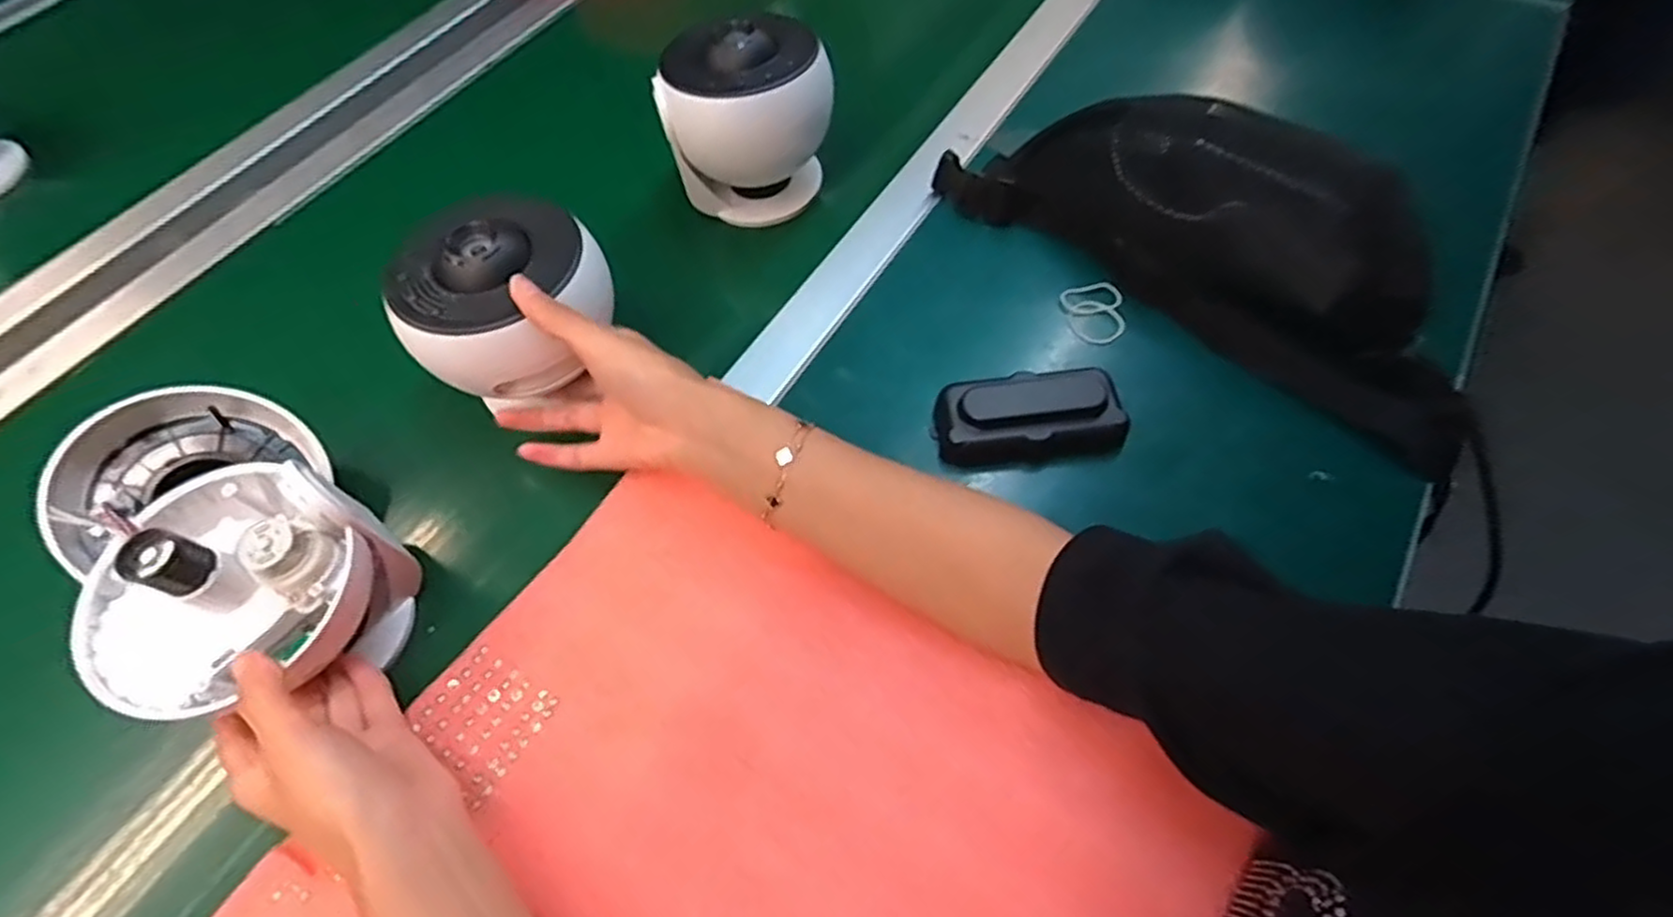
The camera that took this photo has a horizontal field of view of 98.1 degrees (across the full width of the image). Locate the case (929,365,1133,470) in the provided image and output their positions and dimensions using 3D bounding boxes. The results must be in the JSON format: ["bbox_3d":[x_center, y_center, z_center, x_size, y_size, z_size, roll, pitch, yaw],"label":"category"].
[{"bbox_3d":[0.113,-0.024,0.431,0.105,0.036,0.049,-7,58,0],"label":"case"}]

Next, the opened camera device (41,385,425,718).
[{"bbox_3d":[-0.313,0.043,0.368,0.194,0.103,0.116,38,68,24],"label":"opened camera device"}]

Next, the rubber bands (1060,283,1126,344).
[{"bbox_3d":[0.171,-0.095,0.478,0.037,0.004,0.044,-11,71,9],"label":"rubber bands"}]

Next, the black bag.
[{"bbox_3d":[0.245,-0.150,0.458,0.345,0.074,0.121,38,68,24],"label":"black bag"}]

